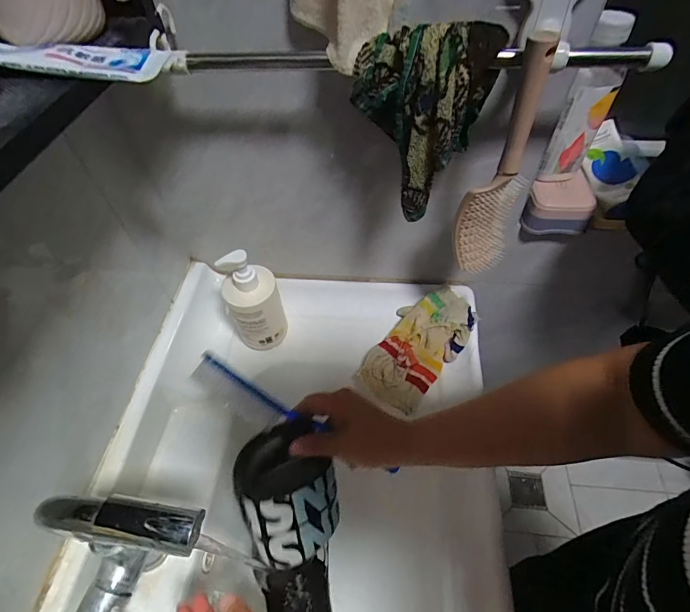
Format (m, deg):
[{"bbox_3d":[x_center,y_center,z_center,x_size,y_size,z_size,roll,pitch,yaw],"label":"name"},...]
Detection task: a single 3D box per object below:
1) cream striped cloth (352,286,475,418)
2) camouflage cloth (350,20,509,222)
[{"bbox_3d":[0.108,0.058,0.609,0.118,0.050,0.208,39,86,27],"label":"cream striped cloth"},{"bbox_3d":[0.075,-0.180,0.391,0.108,0.164,0.093,25,58,20],"label":"camouflage cloth"}]

